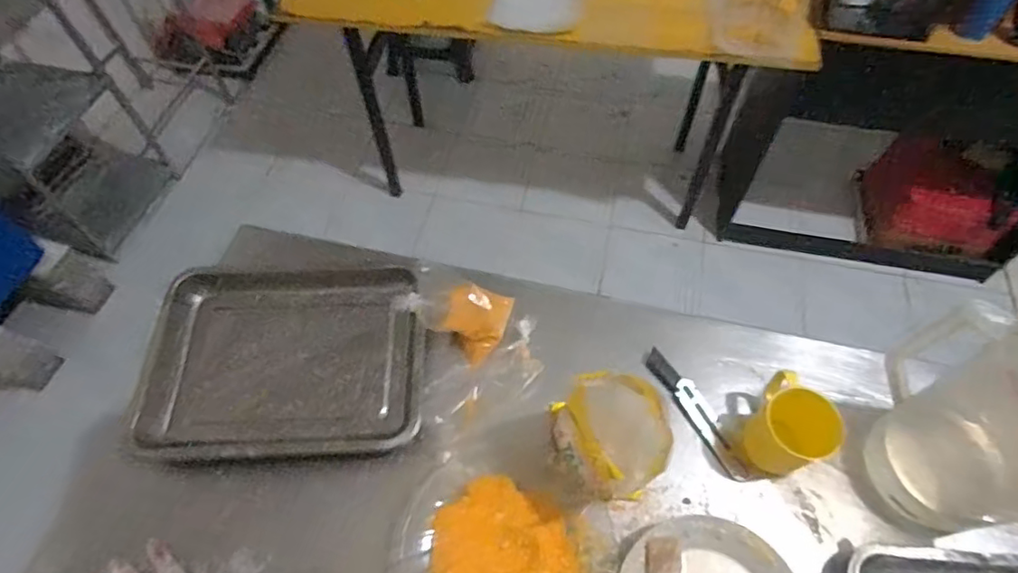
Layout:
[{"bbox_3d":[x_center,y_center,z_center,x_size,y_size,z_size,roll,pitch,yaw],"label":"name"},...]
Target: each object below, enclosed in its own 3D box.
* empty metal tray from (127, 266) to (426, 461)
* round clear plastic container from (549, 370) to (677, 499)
[{"bbox_3d":[-0.287,0.089,0.749,0.347,0.032,0.263,-3,59,-1],"label":"empty metal tray"},{"bbox_3d":[0.105,0.167,0.620,0.105,0.168,0.097,0,59,1],"label":"round clear plastic container"}]

